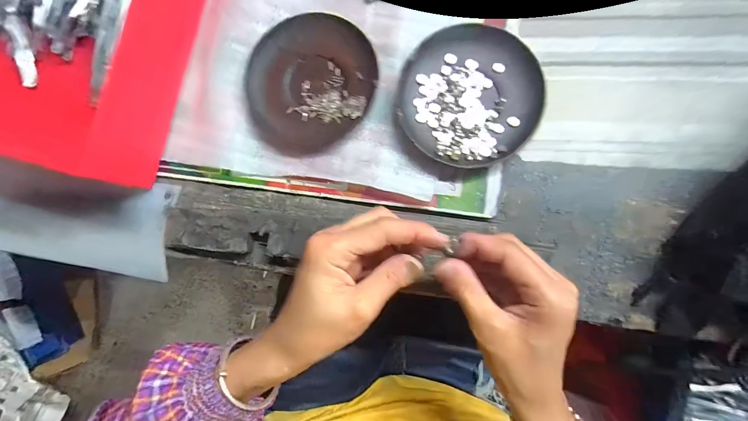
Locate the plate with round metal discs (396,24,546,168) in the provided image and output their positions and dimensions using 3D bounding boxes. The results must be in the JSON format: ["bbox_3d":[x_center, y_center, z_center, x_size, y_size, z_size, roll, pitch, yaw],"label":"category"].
[{"bbox_3d":[0.080,-0.098,0.271,0.114,0.016,0.116,0,86,6],"label":"plate with round metal discs"}]

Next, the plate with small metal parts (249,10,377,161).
[{"bbox_3d":[-0.058,-0.115,0.287,0.117,0.010,0.124,0,86,6],"label":"plate with small metal parts"}]

